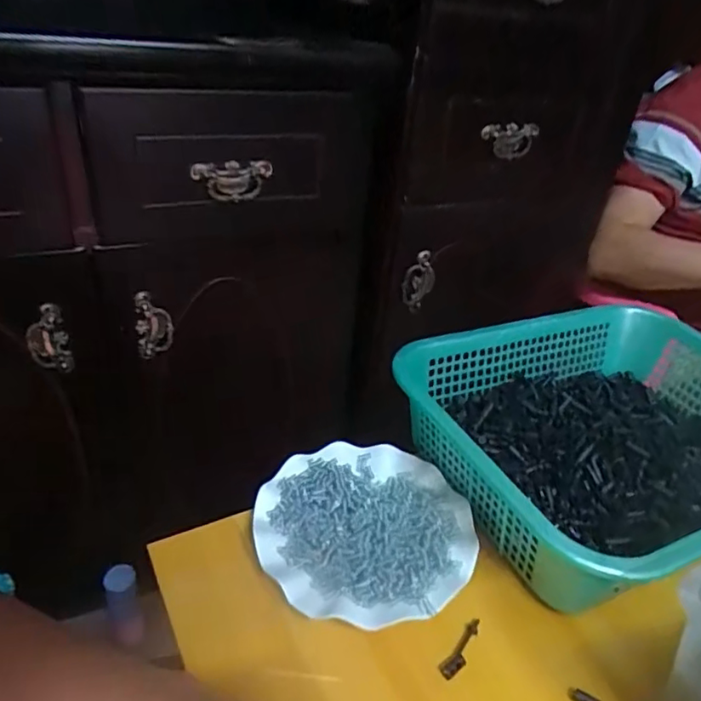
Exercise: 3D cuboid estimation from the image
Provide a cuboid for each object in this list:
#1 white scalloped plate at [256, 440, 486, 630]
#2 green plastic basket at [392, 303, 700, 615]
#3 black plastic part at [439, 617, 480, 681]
[{"bbox_3d":[0.013,0.146,0.488,0.176,0.014,0.178,5,33,-3],"label":"white scalloped plate"},{"bbox_3d":[0.267,0.076,0.568,0.389,0.083,0.293,-11,37,-25],"label":"green plastic basket"},{"bbox_3d":[0.083,0.218,0.421,0.013,0.004,0.052,28,38,29],"label":"black plastic part"}]

